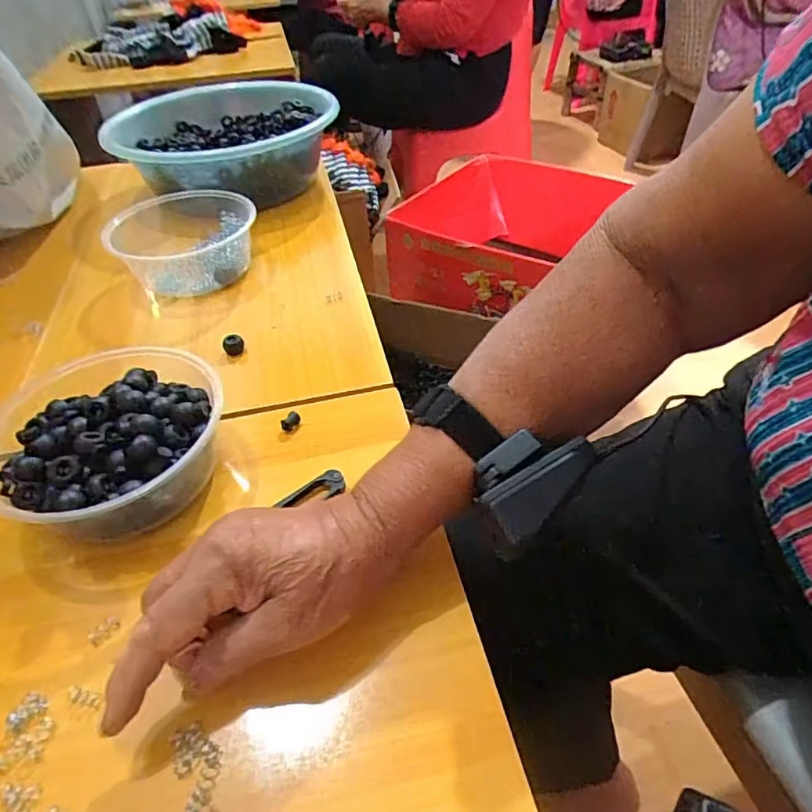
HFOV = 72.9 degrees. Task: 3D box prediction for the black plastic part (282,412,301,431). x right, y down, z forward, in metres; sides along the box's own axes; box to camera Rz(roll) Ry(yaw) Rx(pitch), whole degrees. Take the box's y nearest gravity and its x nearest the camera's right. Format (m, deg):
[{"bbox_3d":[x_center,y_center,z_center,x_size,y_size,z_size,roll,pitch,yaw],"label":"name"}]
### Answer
[{"bbox_3d":[-0.084,0.011,0.401,0.008,0.008,0.016,23,50,24],"label":"black plastic part"}]

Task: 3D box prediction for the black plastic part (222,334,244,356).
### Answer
[{"bbox_3d":[-0.147,-0.053,0.468,0.014,0.011,0.015,21,49,23],"label":"black plastic part"}]

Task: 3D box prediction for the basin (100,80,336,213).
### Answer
[{"bbox_3d":[-0.211,-0.321,0.690,0.274,0.092,0.243,-29,52,-24],"label":"basin"}]

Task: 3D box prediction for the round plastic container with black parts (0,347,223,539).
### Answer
[{"bbox_3d":[-0.197,0.025,0.357,0.130,0.057,0.136,-1,44,1],"label":"round plastic container with black parts"}]

